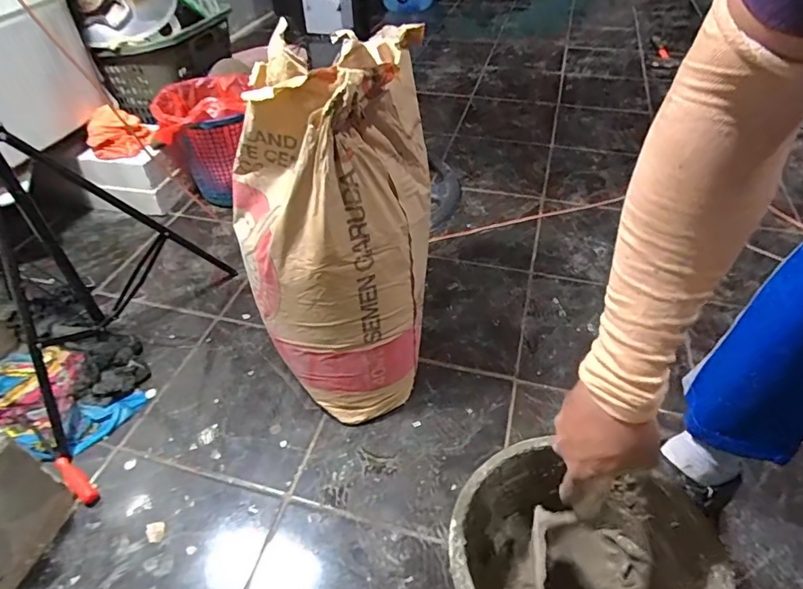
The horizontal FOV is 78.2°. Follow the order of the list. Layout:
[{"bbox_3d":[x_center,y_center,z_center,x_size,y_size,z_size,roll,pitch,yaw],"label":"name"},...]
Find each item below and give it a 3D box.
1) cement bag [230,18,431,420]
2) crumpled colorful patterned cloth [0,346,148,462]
[{"bbox_3d":[-0.099,-0.080,0.753,0.280,0.581,0.218,-1,23,1],"label":"cement bag"},{"bbox_3d":[-0.617,0.163,0.858,0.307,0.054,0.185,18,48,19],"label":"crumpled colorful patterned cloth"}]

